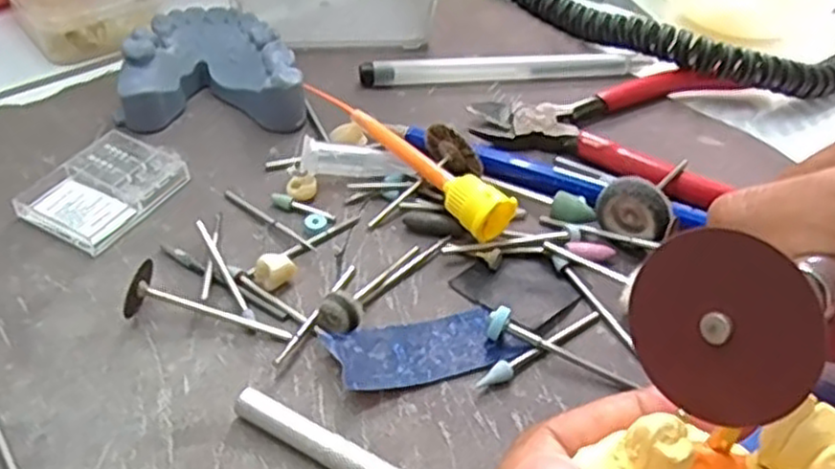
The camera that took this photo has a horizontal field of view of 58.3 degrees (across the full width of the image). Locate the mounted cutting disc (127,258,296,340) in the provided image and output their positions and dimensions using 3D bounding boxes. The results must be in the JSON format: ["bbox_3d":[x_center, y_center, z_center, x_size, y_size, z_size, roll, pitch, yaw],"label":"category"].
[{"bbox_3d":[-0.059,0.023,0.209,0.045,0.013,0.016,17,46,11],"label":"mounted cutting disc"}]

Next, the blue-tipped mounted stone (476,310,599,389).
[{"bbox_3d":[0.036,0.032,0.215,0.046,0.004,0.006,-24,53,-27],"label":"blue-tipped mounted stone"}]

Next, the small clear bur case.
[{"bbox_3d":[-0.104,-0.016,0.247,0.037,0.008,0.046,23,48,16],"label":"small clear bur case"}]

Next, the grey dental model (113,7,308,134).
[{"bbox_3d":[-0.074,-0.063,0.284,0.065,0.023,0.053,5,45,-1],"label":"grey dental model"}]

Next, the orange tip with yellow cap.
[{"bbox_3d":[-0.005,-0.028,0.258,0.015,0.019,0.089,-33,57,-32],"label":"orange tip with yellow cap"}]

